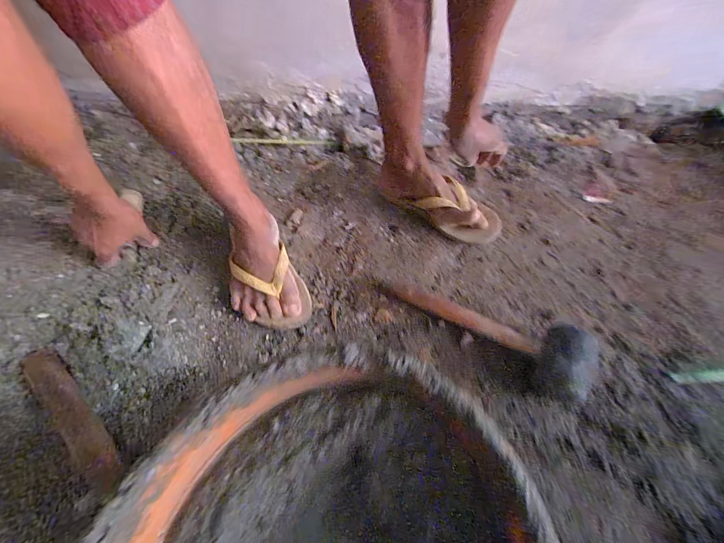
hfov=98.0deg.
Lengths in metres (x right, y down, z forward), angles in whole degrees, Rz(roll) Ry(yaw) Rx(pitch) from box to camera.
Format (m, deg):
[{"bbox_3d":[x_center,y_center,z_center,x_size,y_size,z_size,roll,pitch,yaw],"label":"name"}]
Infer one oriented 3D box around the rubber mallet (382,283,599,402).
[{"bbox_3d":[0.173,0.072,0.463,0.299,0.050,0.102,22,56,30],"label":"rubber mallet"}]

